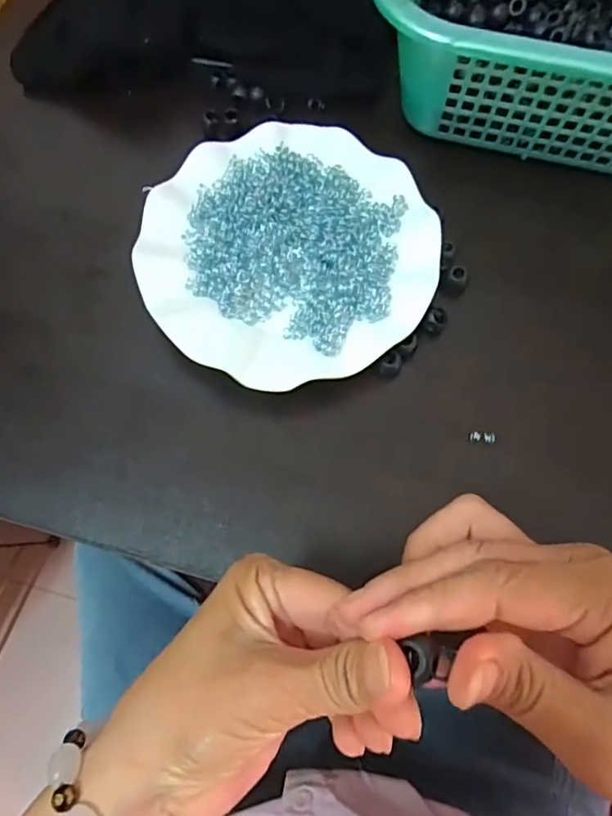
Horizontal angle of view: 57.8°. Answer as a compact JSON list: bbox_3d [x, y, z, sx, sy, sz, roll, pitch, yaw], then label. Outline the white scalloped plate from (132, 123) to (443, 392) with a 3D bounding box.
[{"bbox_3d":[-0.011,-0.100,0.349,0.178,0.013,0.176,-1,73,2],"label":"white scalloped plate"}]

